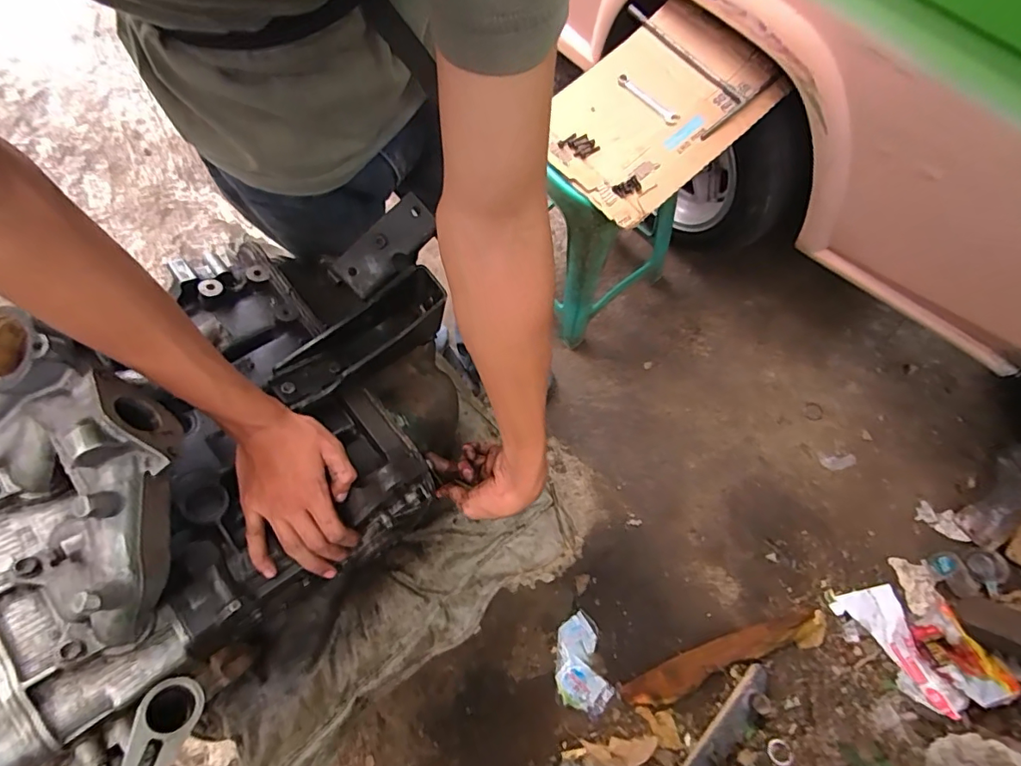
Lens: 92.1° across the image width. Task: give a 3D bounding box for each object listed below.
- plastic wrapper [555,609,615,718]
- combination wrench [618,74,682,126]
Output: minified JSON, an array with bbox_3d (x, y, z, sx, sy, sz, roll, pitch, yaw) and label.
[{"bbox_3d":[0.144,0.591,1.036,0.107,0.034,0.180,-14,75,-4],"label":"plastic wrapper"},{"bbox_3d":[0.249,-0.513,0.889,0.027,0.014,0.144,-37,78,-9],"label":"combination wrench"}]

